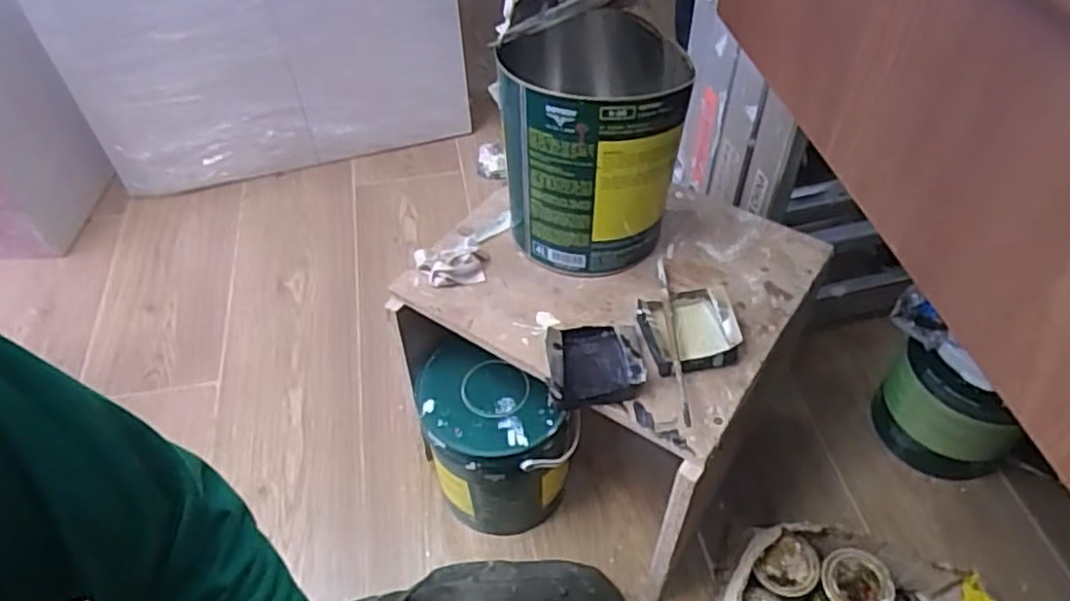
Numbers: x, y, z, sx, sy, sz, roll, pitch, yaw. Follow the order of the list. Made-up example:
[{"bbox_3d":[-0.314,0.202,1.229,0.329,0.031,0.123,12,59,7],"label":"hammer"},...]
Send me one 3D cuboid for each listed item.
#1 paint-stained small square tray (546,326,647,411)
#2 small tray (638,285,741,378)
[{"bbox_3d":[0.053,0.055,0.633,0.085,0.025,0.080,-4,49,-2],"label":"paint-stained small square tray"},{"bbox_3d":[0.140,0.025,0.652,0.083,0.030,0.080,-10,50,-7],"label":"small tray"}]

